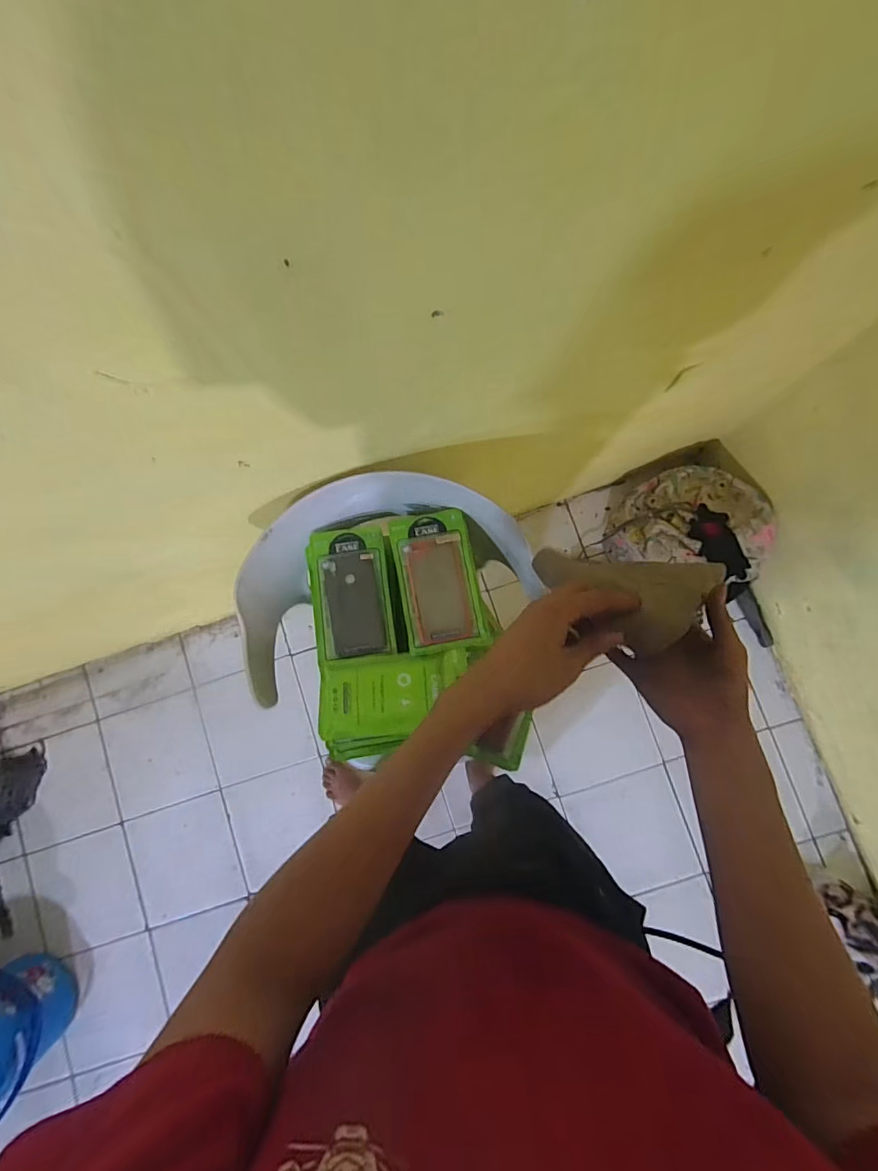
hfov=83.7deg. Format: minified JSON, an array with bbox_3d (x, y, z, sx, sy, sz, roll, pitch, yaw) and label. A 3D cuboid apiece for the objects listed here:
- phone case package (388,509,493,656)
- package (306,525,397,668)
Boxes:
[{"bbox_3d":[-0.001,-0.008,0.729,0.114,0.028,0.209,-11,84,2],"label":"phone case package"},{"bbox_3d":[-0.135,0.012,0.755,0.120,0.027,0.214,-8,74,-1],"label":"package"}]

